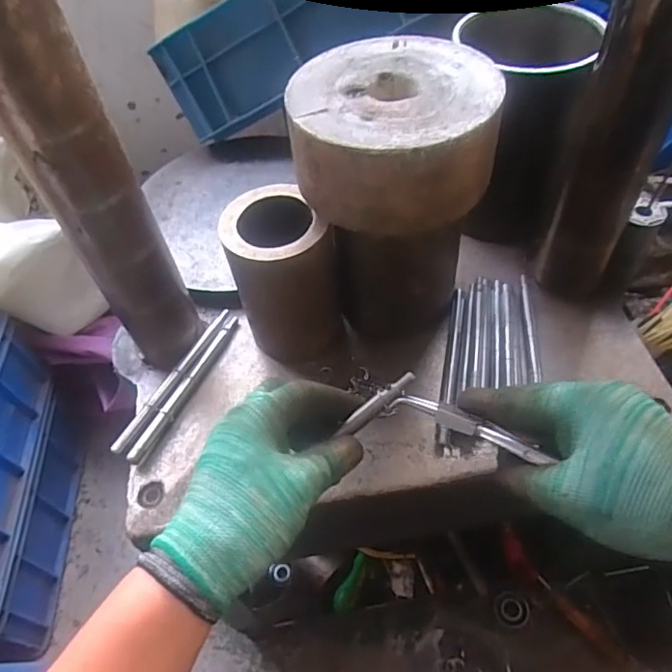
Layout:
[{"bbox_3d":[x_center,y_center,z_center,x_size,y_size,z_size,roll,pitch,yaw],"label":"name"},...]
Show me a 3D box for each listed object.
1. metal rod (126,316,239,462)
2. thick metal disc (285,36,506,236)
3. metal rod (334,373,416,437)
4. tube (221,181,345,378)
[{"bbox_3d":[-0.134,0.041,0.486,0.010,0.006,0.163,19,57,19],"label":"metal rod"},{"bbox_3d":[0.041,-0.146,0.390,0.144,0.069,0.138,4,53,9],"label":"thick metal disc"},{"bbox_3d":[0.027,0.045,0.353,0.061,0.007,0.008,-43,55,10],"label":"metal rod"},{"bbox_3d":[-0.043,-0.047,0.470,0.085,0.135,0.097,-17,53,-7],"label":"tube"}]

